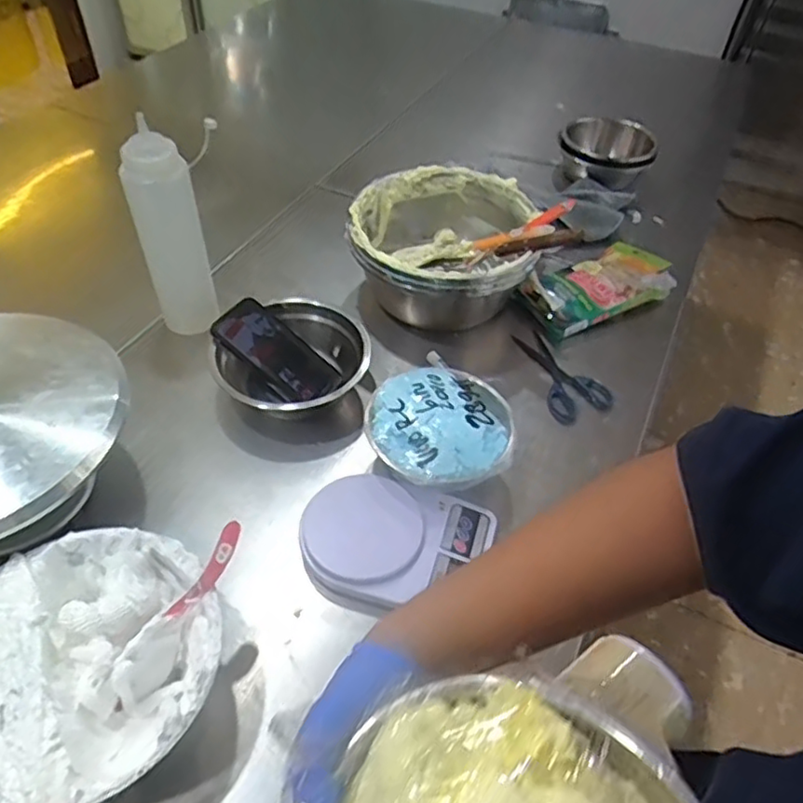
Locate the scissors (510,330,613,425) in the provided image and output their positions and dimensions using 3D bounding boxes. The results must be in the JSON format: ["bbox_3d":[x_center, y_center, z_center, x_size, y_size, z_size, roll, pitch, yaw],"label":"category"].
[{"bbox_3d":[0.213,-0.040,0.886,0.086,0.008,0.162,-19,53,-19],"label":"scissors"}]

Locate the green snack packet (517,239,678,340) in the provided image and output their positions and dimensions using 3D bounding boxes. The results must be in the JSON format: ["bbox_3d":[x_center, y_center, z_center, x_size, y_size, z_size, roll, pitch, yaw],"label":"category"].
[{"bbox_3d":[0.295,-0.177,0.970,0.223,0.059,0.112,-22,53,-21],"label":"green snack packet"}]

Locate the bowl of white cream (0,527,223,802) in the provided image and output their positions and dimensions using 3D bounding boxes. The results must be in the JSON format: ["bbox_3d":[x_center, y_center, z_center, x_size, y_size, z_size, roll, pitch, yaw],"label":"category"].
[{"bbox_3d":[-0.265,0.226,0.544,0.215,0.109,0.219,2,49,-2],"label":"bowl of white cream"}]

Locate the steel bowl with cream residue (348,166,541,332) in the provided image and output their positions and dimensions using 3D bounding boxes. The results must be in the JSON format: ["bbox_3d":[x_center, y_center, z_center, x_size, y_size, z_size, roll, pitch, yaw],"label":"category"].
[{"bbox_3d":[0.057,-0.220,0.940,0.247,0.127,0.263,2,49,-2],"label":"steel bowl with cream residue"}]

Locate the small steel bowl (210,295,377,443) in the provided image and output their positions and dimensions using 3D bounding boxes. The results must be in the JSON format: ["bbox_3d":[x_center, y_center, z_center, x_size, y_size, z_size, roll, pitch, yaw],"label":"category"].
[{"bbox_3d":[-0.138,-0.044,0.817,0.178,0.076,0.170,2,49,-2],"label":"small steel bowl"}]

